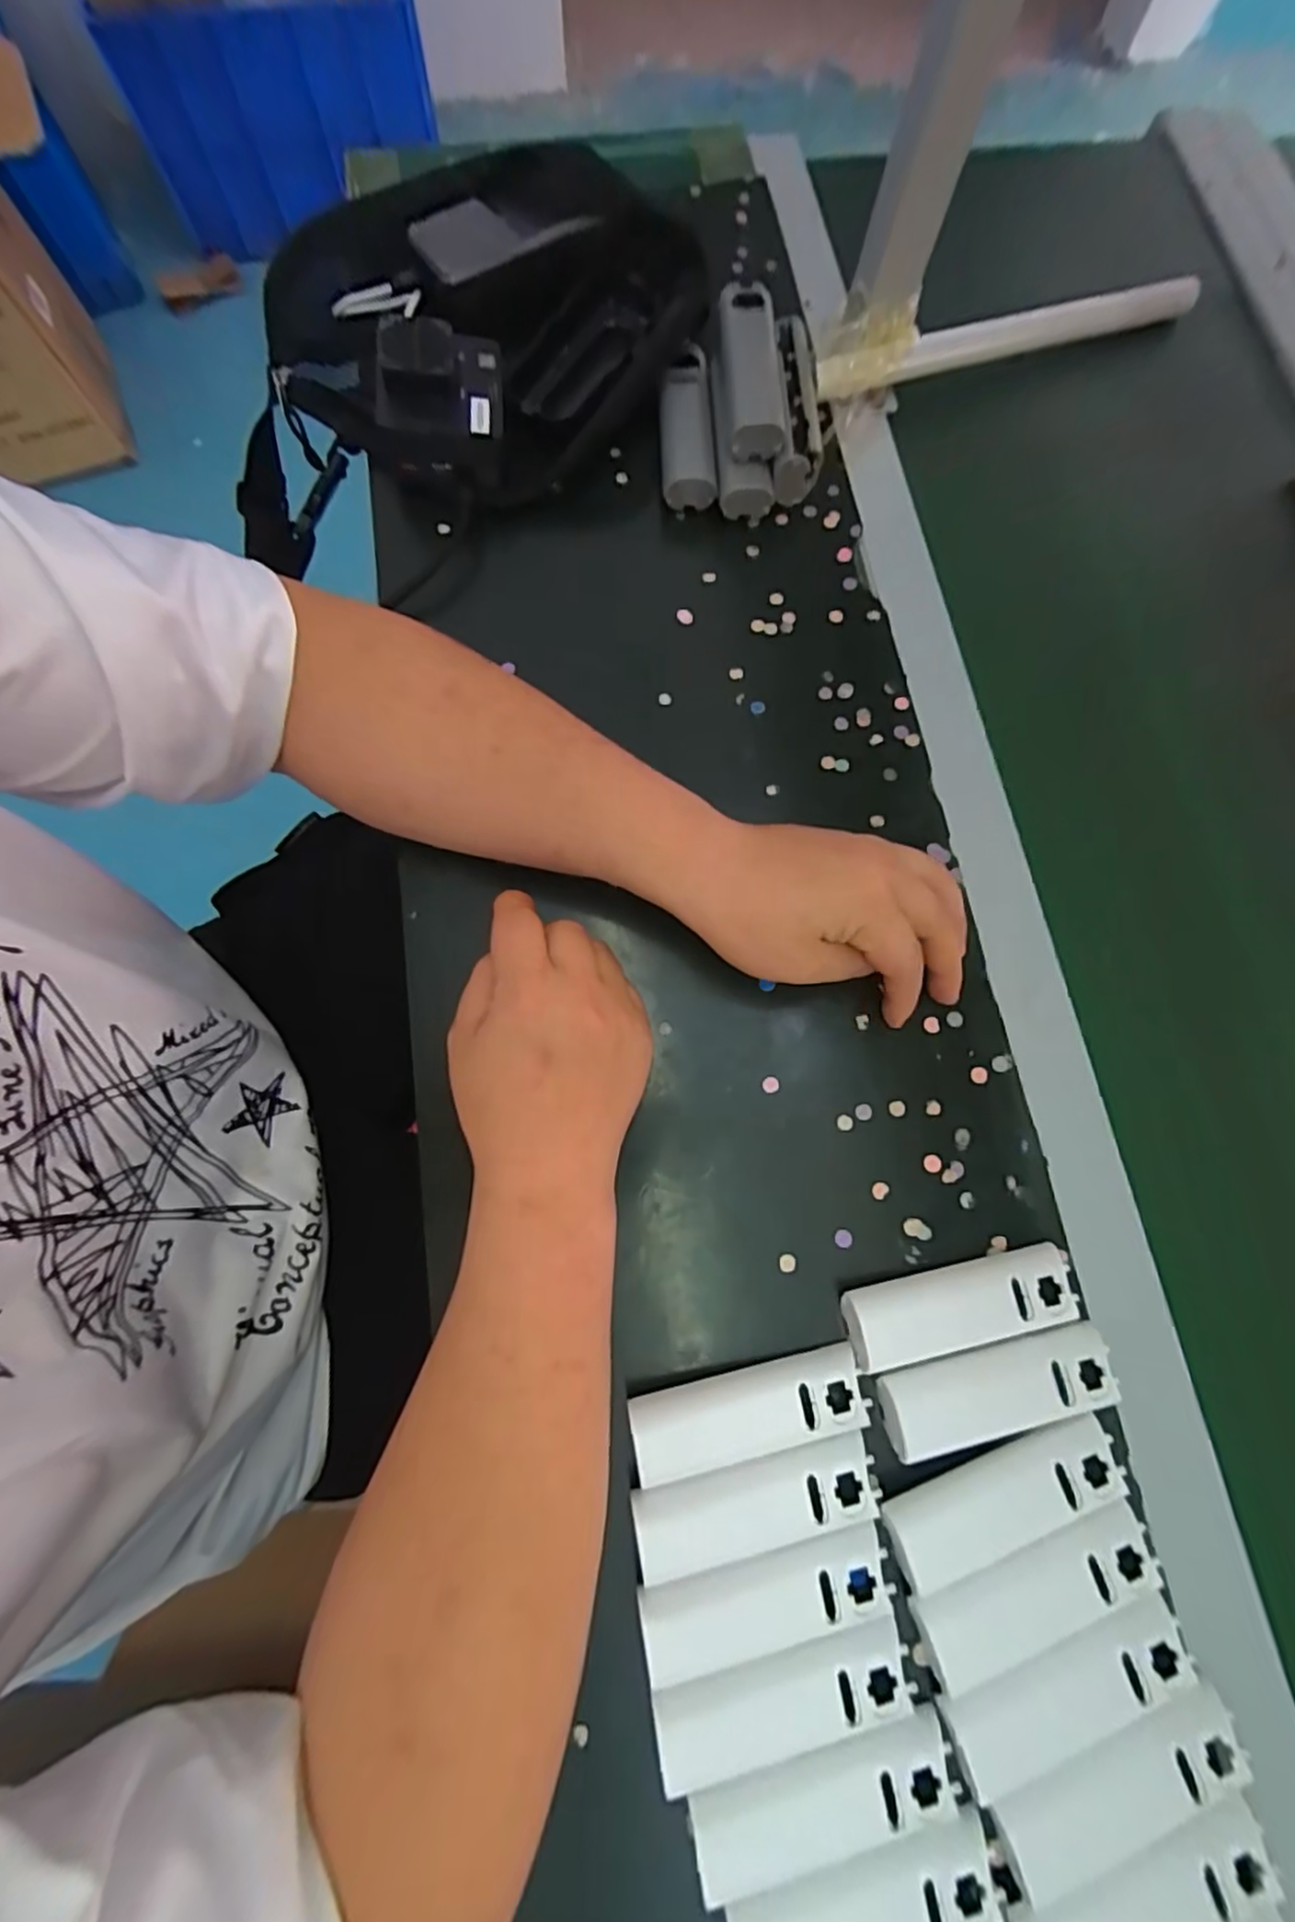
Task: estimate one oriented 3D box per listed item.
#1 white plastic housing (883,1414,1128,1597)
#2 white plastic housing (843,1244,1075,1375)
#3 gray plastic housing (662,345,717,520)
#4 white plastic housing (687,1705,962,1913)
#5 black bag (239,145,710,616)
[{"bbox_3d":[0.152,0.227,0.275,0.102,0.007,0.032,-18,76,-7],"label":"white plastic housing"},{"bbox_3d":[0.142,0.157,0.297,0.103,0.013,0.033,-10,75,-5],"label":"white plastic housing"},{"bbox_3d":[0.024,-0.328,0.407,0.032,0.027,0.096,0,75,-2],"label":"gray plastic housing"},{"bbox_3d":[0.068,0.321,0.248,0.101,0.010,0.034,-13,75,-5],"label":"white plastic housing"},{"bbox_3d":[-0.127,-0.386,0.417,0.312,0.087,0.229,-32,78,-10],"label":"black bag"}]

